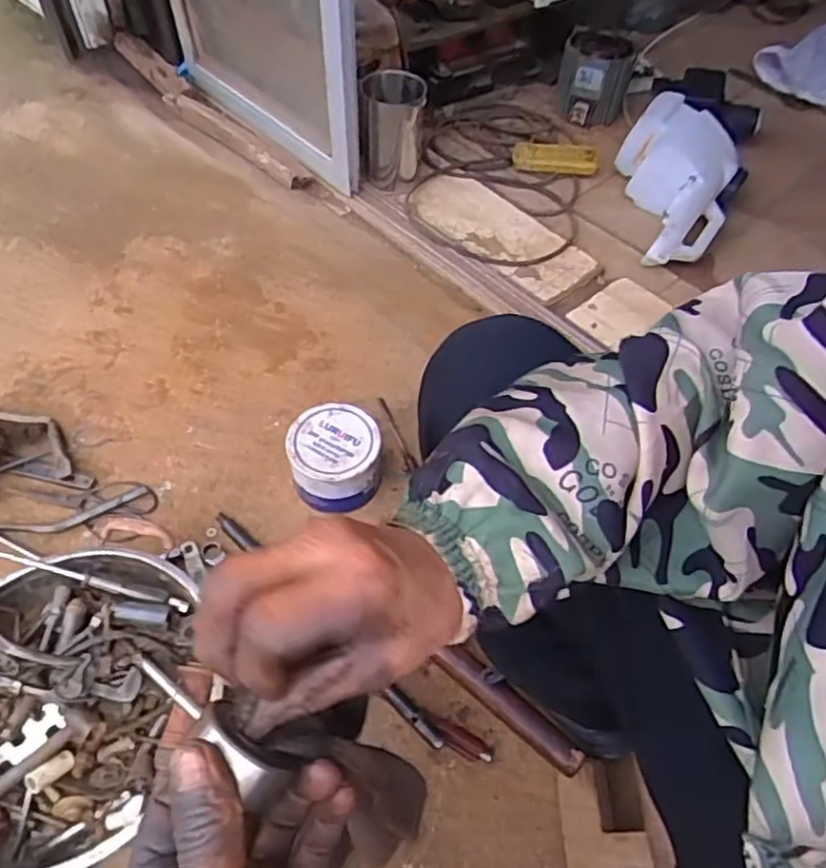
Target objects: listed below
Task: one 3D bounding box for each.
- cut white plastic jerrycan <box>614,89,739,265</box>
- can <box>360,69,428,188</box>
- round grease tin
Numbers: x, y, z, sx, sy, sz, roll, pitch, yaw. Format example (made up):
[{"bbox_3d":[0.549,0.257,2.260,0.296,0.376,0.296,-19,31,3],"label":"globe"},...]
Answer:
[{"bbox_3d":[0.556,-0.549,1.395,0.242,0.183,0.402,21,56,12],"label":"cut white plastic jerrycan"},{"bbox_3d":[-0.043,-0.683,1.470,0.138,0.191,0.166,0,55,-3],"label":"can"},{"bbox_3d":[-0.107,0.037,0.908,0.121,0.092,0.125,1,54,-1],"label":"round grease tin"}]

